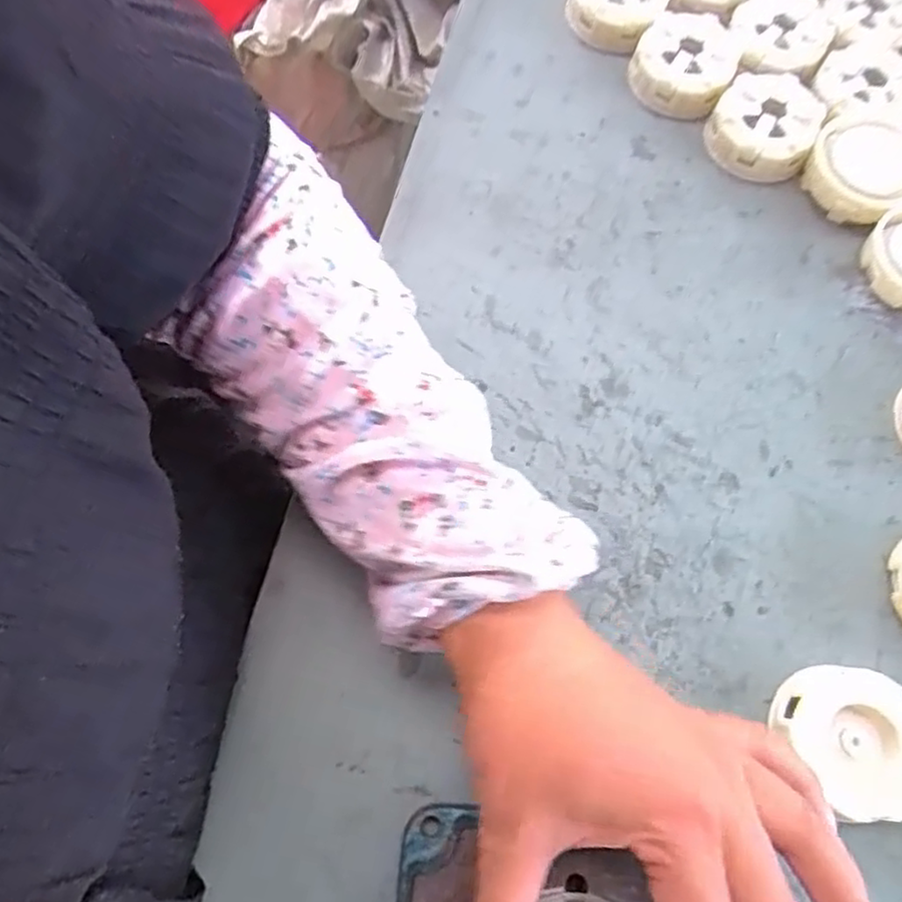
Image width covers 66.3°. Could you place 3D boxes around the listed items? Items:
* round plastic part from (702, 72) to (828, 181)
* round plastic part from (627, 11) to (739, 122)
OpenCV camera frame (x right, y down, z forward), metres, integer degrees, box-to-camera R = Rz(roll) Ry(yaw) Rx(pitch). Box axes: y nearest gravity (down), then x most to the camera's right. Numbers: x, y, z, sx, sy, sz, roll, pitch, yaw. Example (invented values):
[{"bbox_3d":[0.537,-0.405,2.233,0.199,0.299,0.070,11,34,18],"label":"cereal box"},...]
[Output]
[{"bbox_3d":[0.190,-0.197,0.418,0.061,0.025,0.058,1,70,-2],"label":"round plastic part"},{"bbox_3d":[0.146,-0.245,0.433,0.060,0.017,0.068,28,71,8],"label":"round plastic part"}]

